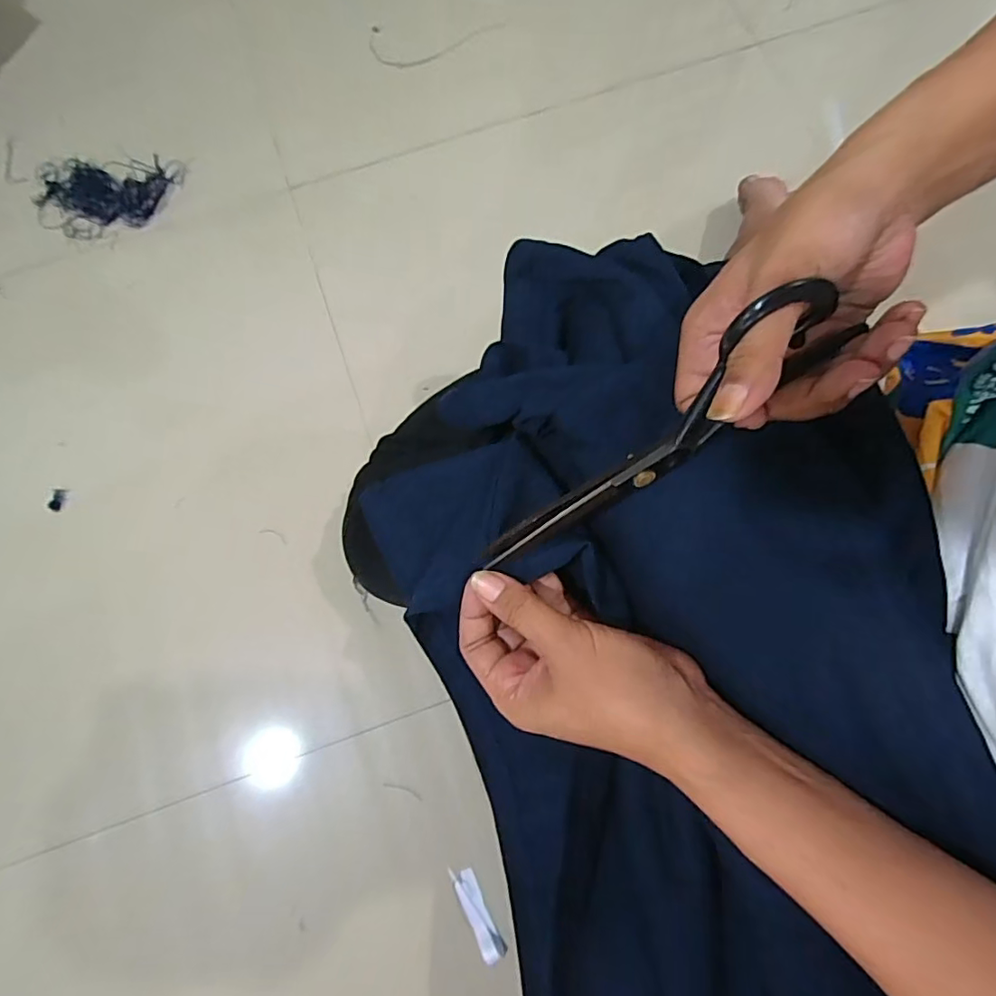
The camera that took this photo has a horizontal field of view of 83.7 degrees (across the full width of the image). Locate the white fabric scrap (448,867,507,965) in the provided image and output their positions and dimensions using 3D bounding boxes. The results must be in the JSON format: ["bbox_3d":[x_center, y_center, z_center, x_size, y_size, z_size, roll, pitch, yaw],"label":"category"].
[{"bbox_3d":[-0.018,0.355,0.477,0.021,0.011,0.074,-27,79,-6],"label":"white fabric scrap"}]

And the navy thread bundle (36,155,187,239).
[{"bbox_3d":[-0.447,-0.348,0.639,0.161,0.021,0.093,-3,77,-1],"label":"navy thread bundle"}]

